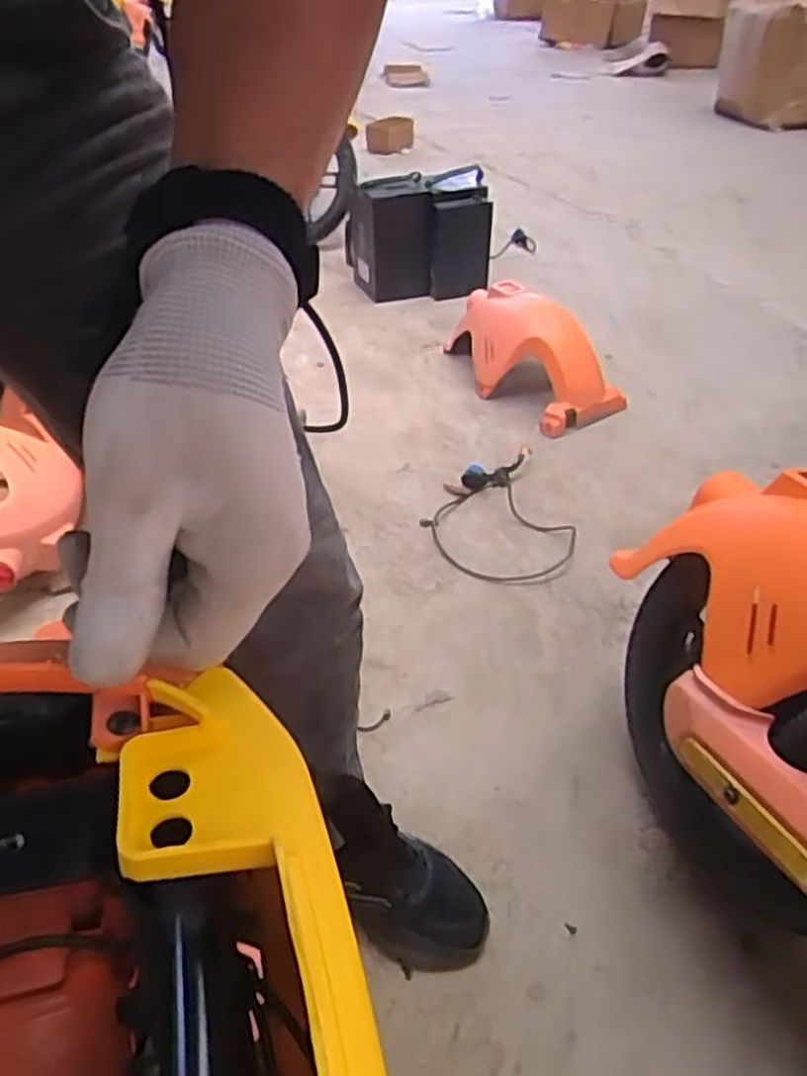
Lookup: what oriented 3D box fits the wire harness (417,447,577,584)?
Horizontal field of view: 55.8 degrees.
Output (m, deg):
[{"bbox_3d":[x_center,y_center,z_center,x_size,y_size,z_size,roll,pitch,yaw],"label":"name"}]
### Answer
[{"bbox_3d":[0.144,-0.047,1.262,0.216,0.033,0.301,-5,39,-7],"label":"wire harness"}]

